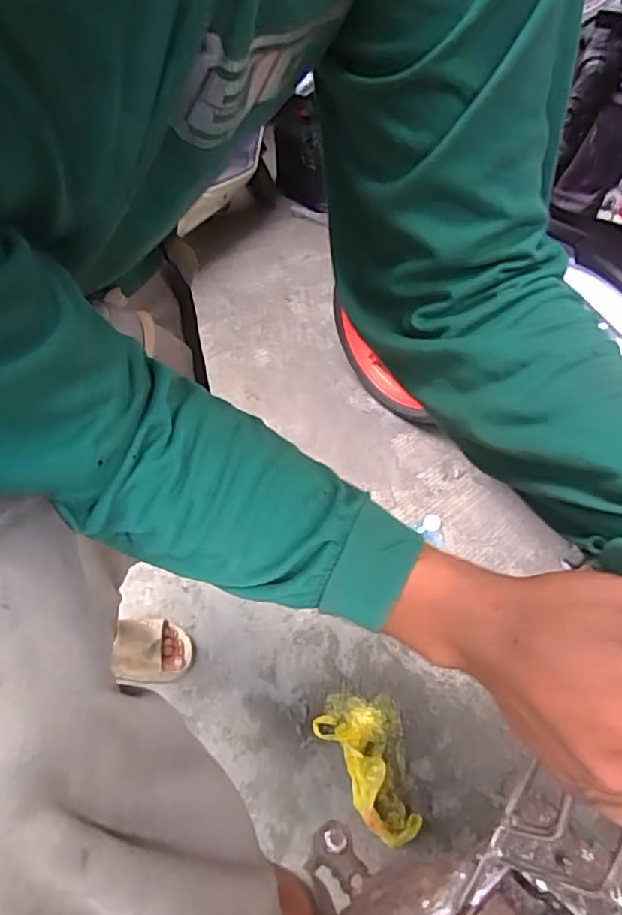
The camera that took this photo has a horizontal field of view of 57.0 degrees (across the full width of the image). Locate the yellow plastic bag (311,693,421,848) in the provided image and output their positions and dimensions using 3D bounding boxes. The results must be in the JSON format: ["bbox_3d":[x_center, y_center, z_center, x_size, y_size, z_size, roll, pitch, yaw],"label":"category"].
[{"bbox_3d":[0.098,0.570,1.076,0.173,0.051,0.269,1,46,-6],"label":"yellow plastic bag"}]

